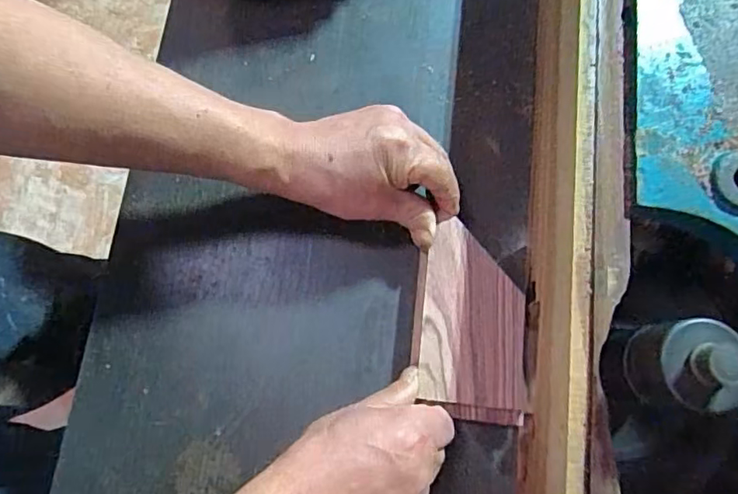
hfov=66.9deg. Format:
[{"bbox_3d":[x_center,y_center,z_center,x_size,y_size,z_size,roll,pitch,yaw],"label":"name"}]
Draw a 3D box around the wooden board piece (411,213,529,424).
[{"bbox_3d":[0.071,0.053,0.398,0.077,0.011,0.135,1,76,0],"label":"wooden board piece"}]

